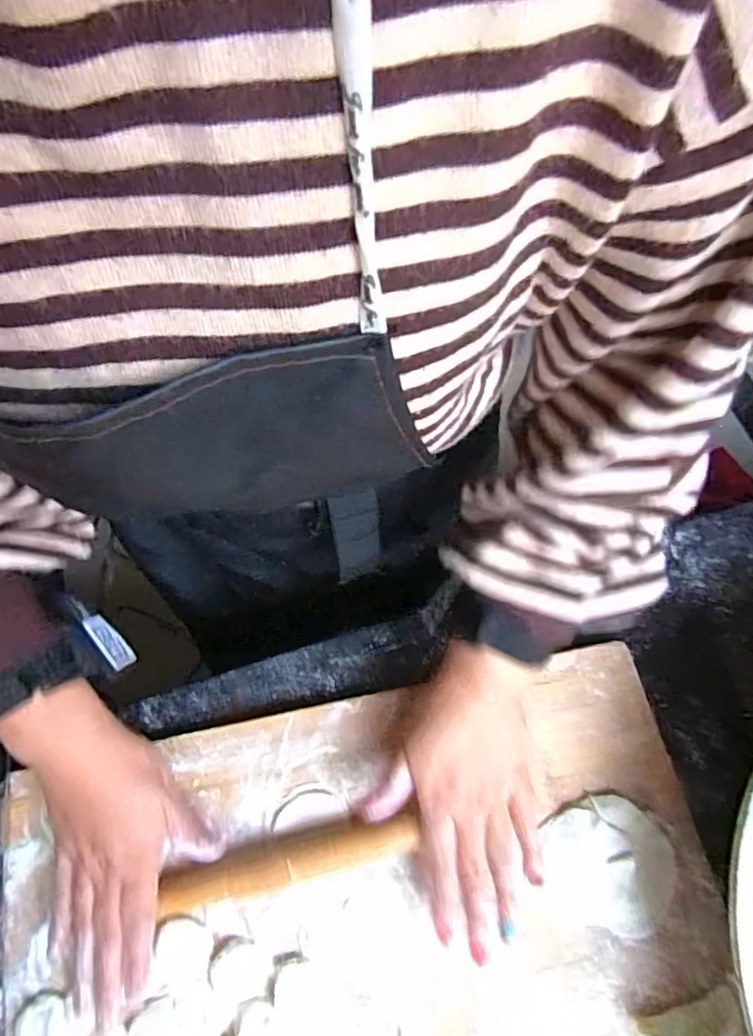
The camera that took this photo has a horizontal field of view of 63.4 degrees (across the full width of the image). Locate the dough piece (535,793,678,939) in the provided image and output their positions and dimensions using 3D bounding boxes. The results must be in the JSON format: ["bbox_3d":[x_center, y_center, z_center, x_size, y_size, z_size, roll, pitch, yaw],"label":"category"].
[{"bbox_3d":[0.155,0.229,0.405,0.082,0.015,0.078,5,63,4],"label":"dough piece"}]

